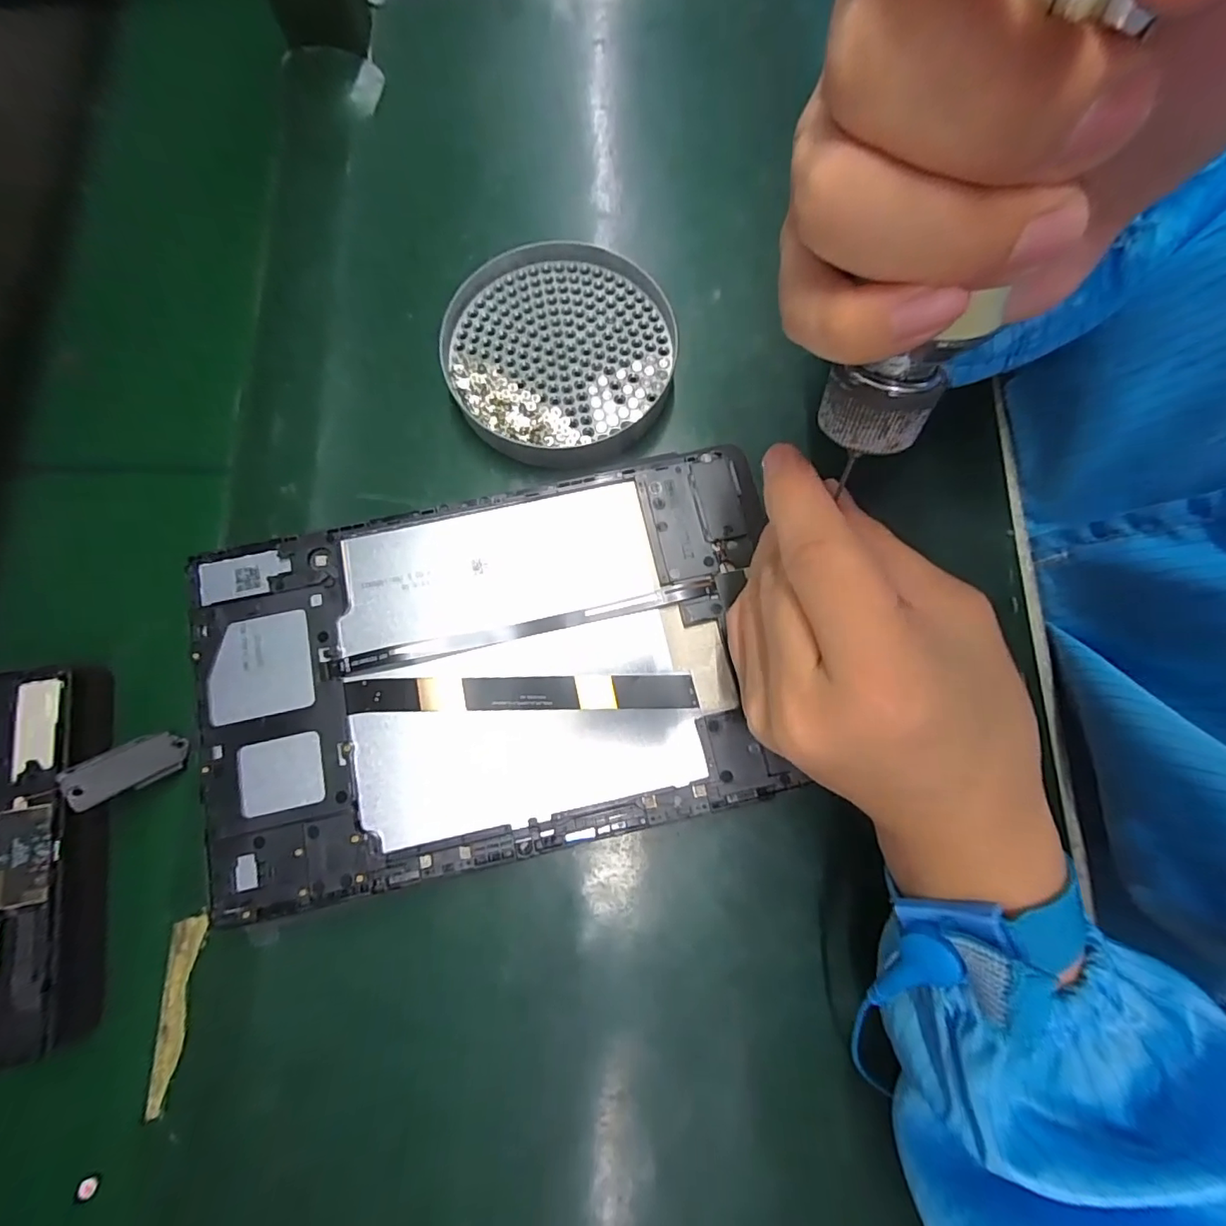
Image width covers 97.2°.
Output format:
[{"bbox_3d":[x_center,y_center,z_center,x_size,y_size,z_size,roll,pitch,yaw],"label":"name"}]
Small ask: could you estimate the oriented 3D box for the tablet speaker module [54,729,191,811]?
[{"bbox_3d":[-0.206,0.066,0.230,0.020,0.004,0.041,50,42,9],"label":"tablet speaker module"}]

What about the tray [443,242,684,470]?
[{"bbox_3d":[-0.027,-0.128,0.271,0.112,0.018,0.116,0,78,0],"label":"tray"}]

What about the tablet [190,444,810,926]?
[{"bbox_3d":[-0.049,0.021,0.222,0.232,0.008,0.147,-12,78,-3],"label":"tablet"}]

